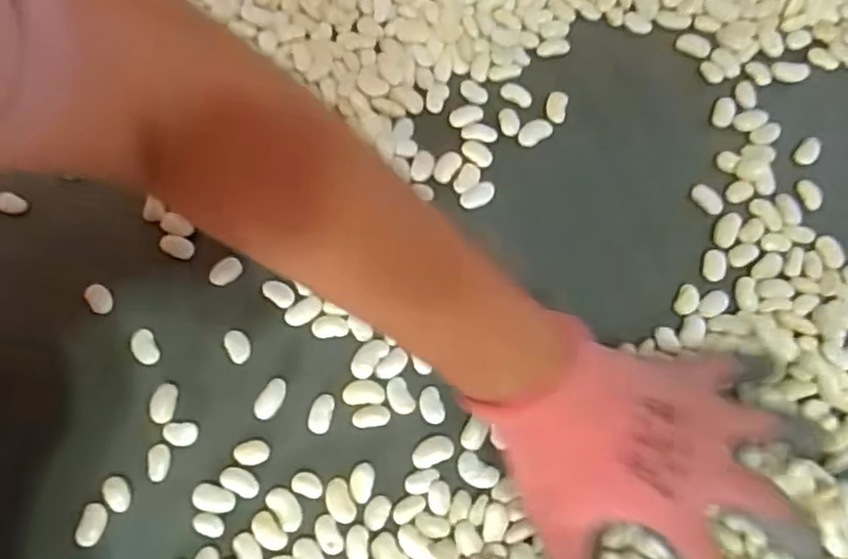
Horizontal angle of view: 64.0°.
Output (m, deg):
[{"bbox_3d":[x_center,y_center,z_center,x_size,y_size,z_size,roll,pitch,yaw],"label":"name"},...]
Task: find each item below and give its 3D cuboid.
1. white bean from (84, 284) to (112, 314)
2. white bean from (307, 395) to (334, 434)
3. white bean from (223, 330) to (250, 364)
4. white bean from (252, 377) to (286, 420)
[{"bbox_3d":[-0.187,0.011,0.391,0.019,0.006,0.012,43,82,7],"label":"white bean"},{"bbox_3d":[-0.057,0.074,0.372,0.012,0.004,0.021,13,79,2],"label":"white bean"},{"bbox_3d":[-0.105,0.037,0.383,0.012,0.006,0.019,-35,81,-7],"label":"white bean"},{"bbox_3d":[-0.085,0.066,0.375,0.012,0.006,0.023,32,80,5],"label":"white bean"}]

